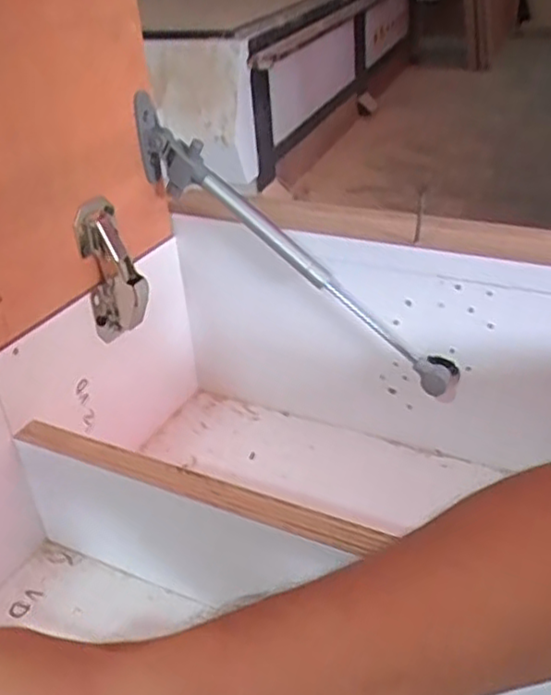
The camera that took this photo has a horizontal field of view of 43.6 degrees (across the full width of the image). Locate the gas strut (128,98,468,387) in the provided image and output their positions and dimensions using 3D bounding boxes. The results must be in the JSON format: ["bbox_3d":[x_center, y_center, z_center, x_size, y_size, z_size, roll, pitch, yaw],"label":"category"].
[{"bbox_3d":[0.009,-0.067,0.524,0.314,0.050,0.025,40,41,-1],"label":"gas strut"}]

